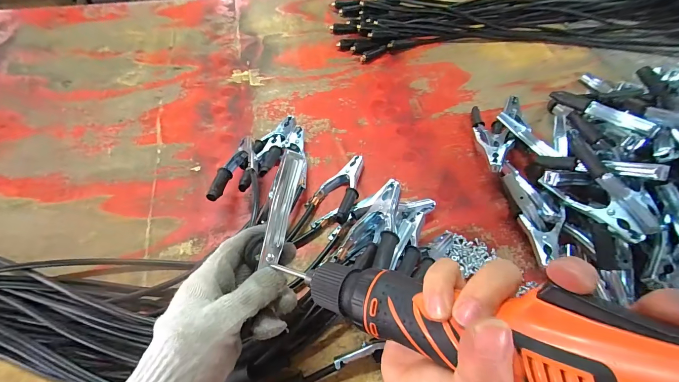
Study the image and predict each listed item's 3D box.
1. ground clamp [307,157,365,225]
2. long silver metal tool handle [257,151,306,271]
[{"bbox_3d":[0.012,-0.007,0.495,0.075,0.044,0.141,30,61,17],"label":"ground clamp"},{"bbox_3d":[-0.053,0.015,0.268,0.022,0.005,0.105,16,79,-21],"label":"long silver metal tool handle"}]

